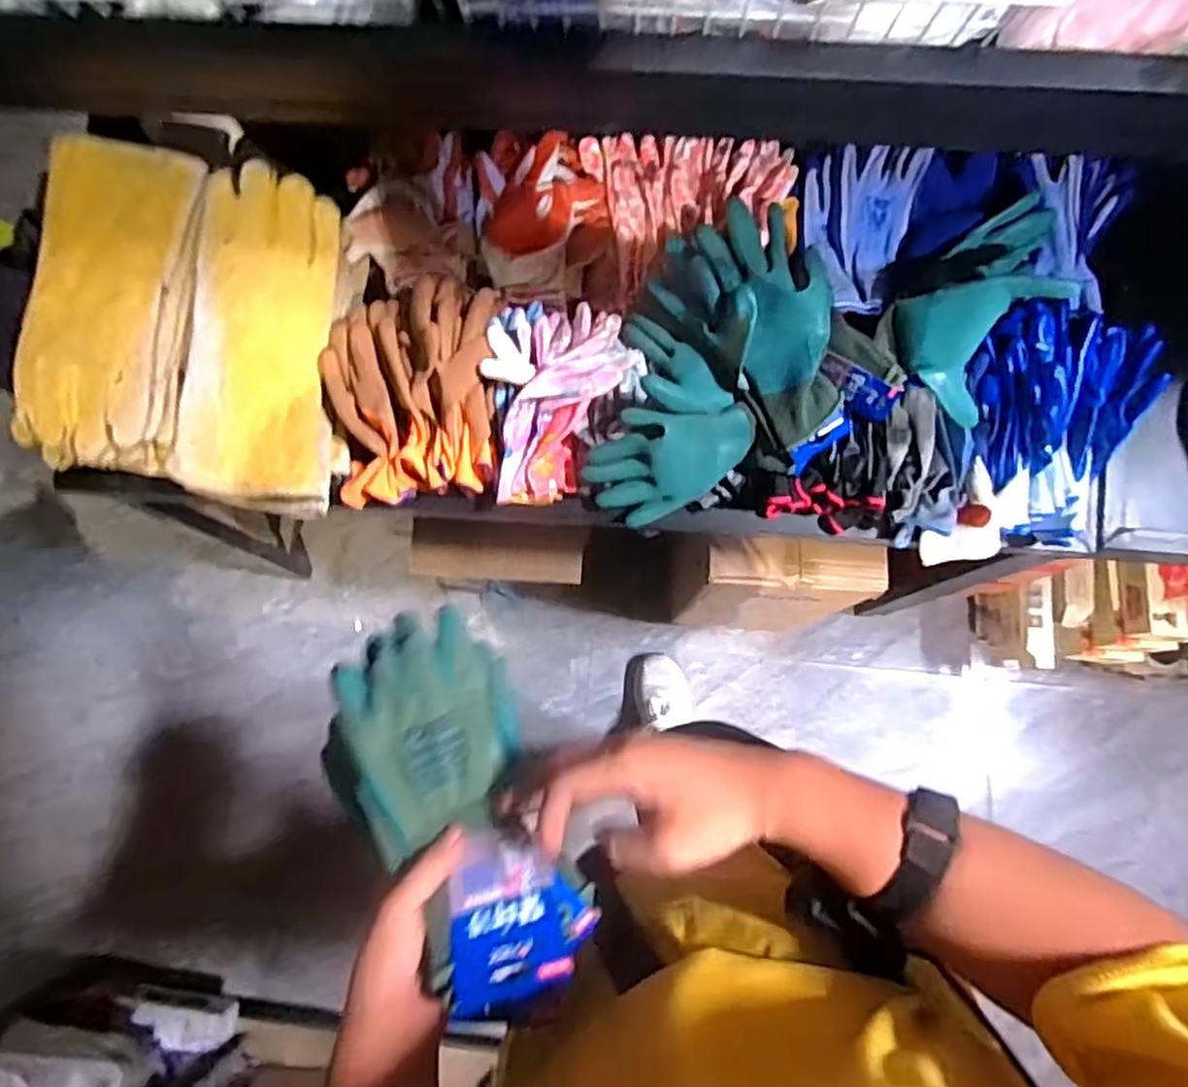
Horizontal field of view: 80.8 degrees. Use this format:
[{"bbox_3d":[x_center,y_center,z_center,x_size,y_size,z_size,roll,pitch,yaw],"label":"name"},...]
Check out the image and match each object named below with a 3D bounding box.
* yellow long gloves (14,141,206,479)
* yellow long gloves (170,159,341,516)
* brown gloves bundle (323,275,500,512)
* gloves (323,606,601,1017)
[{"bbox_3d":[-0.494,-0.242,0.740,0.153,0.090,0.330,7,83,3],"label":"yellow long gloves"},{"bbox_3d":[-0.359,-0.209,0.751,0.157,0.050,0.348,9,100,3],"label":"yellow long gloves"},{"bbox_3d":[-0.197,-0.168,0.767,0.189,0.066,0.228,-5,83,1],"label":"brown gloves bundle"},{"bbox_3d":[-0.096,0.172,0.467,0.117,0.067,0.247,-29,65,-2],"label":"gloves"}]

